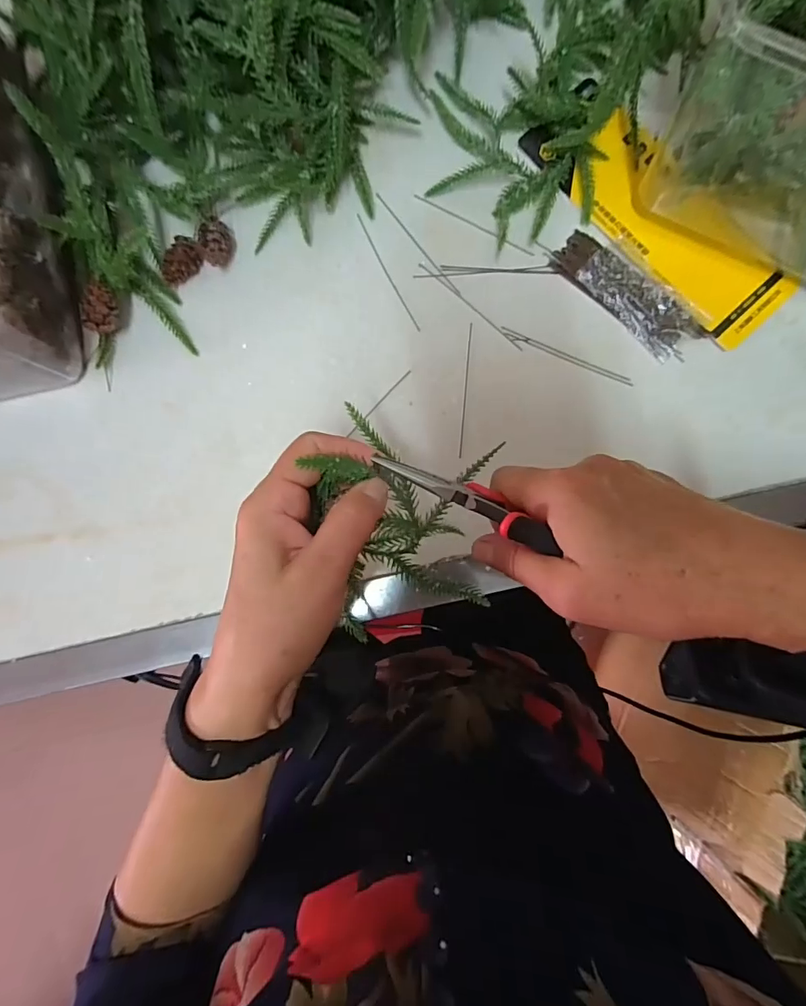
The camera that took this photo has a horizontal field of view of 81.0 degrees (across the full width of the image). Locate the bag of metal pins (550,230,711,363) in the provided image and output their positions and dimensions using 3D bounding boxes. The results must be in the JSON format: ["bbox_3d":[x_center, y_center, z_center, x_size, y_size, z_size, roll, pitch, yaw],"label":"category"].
[{"bbox_3d":[0.162,-0.150,0.342,0.117,0.010,0.038,40,88,2],"label":"bag of metal pins"}]

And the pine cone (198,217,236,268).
[{"bbox_3d":[-0.136,-0.189,0.344,0.020,0.023,0.033,-4,87,0],"label":"pine cone"}]

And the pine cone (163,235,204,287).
[{"bbox_3d":[-0.162,-0.176,0.346,0.033,0.019,0.019,-35,87,-1],"label":"pine cone"}]

